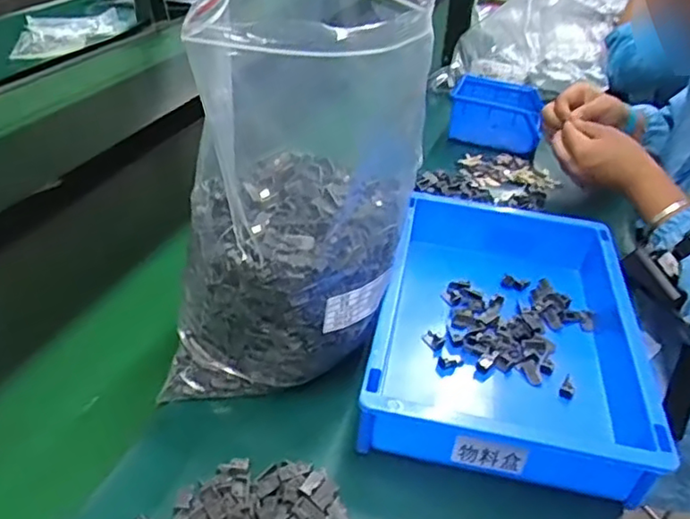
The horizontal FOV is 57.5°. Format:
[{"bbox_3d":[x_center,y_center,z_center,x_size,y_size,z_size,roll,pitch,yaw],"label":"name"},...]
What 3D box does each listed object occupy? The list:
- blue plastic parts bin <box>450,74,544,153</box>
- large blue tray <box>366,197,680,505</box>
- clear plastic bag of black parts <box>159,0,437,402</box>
[{"bbox_3d":[0.234,-0.222,0.981,0.136,0.078,0.131,12,35,12],"label":"blue plastic parts bin"},{"bbox_3d":[0.143,0.054,0.557,0.207,0.065,0.319,10,35,9],"label":"large blue tray"},{"bbox_3d":[-0.036,-0.048,0.482,0.173,0.287,0.185,6,34,4],"label":"clear plastic bag of black parts"}]

